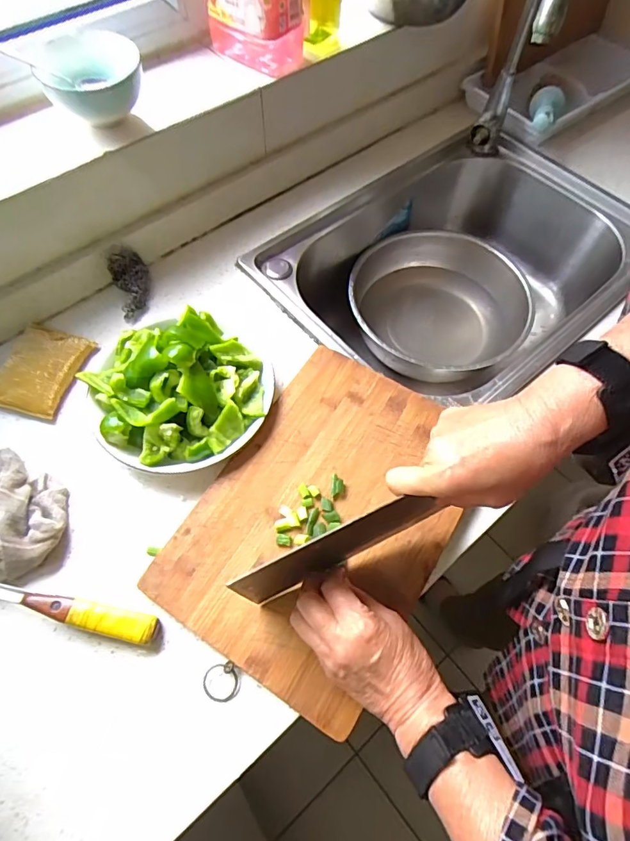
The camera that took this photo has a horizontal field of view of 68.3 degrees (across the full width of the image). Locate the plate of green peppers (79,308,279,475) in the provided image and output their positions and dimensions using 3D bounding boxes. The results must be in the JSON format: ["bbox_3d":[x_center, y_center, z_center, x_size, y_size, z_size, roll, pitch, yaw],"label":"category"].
[{"bbox_3d":[-0.149,-0.039,0.488,0.190,0.066,0.173,1,63,-3],"label":"plate of green peppers"}]

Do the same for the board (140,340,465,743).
[{"bbox_3d":[0.013,0.085,0.460,0.222,0.021,0.317,30,64,13],"label":"board"}]

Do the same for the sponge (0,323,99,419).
[{"bbox_3d":[-0.320,-0.062,0.542,0.087,0.018,0.112,15,63,4],"label":"sponge"}]

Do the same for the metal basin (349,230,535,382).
[{"bbox_3d":[0.202,-0.186,0.769,0.277,0.093,0.299,1,63,-3],"label":"metal basin"}]

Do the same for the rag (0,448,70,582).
[{"bbox_3d":[-0.311,0.084,0.454,0.143,0.036,0.095,31,65,12],"label":"rag"}]

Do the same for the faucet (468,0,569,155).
[{"bbox_3d":[0.258,-0.459,0.597,0.053,0.310,0.182,18,63,6],"label":"faucet"}]

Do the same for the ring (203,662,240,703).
[{"bbox_3d":[-0.082,0.227,0.403,0.031,0.005,0.031,0,81,3],"label":"ring"}]

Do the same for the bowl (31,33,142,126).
[{"bbox_3d":[-0.251,-0.389,0.528,0.109,0.048,0.095,-11,64,-9],"label":"bowl"}]

